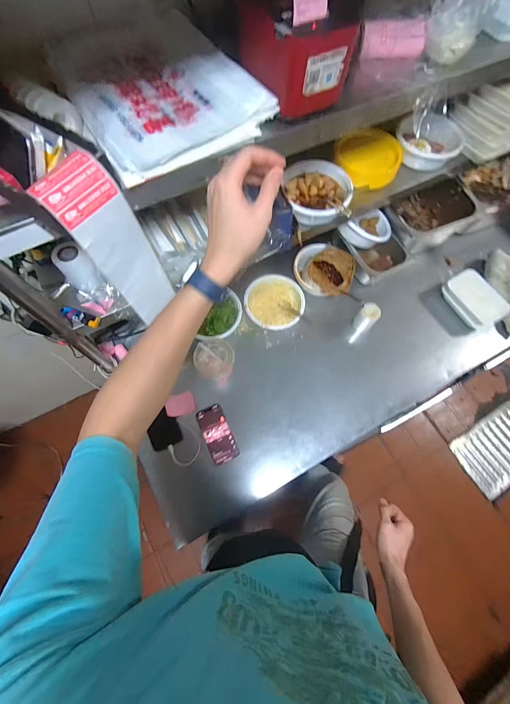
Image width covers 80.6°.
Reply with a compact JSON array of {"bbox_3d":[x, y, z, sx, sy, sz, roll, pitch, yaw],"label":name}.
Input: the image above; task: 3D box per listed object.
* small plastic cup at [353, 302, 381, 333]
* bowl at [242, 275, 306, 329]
[{"bbox_3d":[0.314,-0.089,0.867,0.055,0.116,0.052,38,72,12],"label":"small plastic cup"},{"bbox_3d":[0.056,-0.141,0.889,0.168,0.064,0.182,1,69,-2],"label":"bowl"}]

